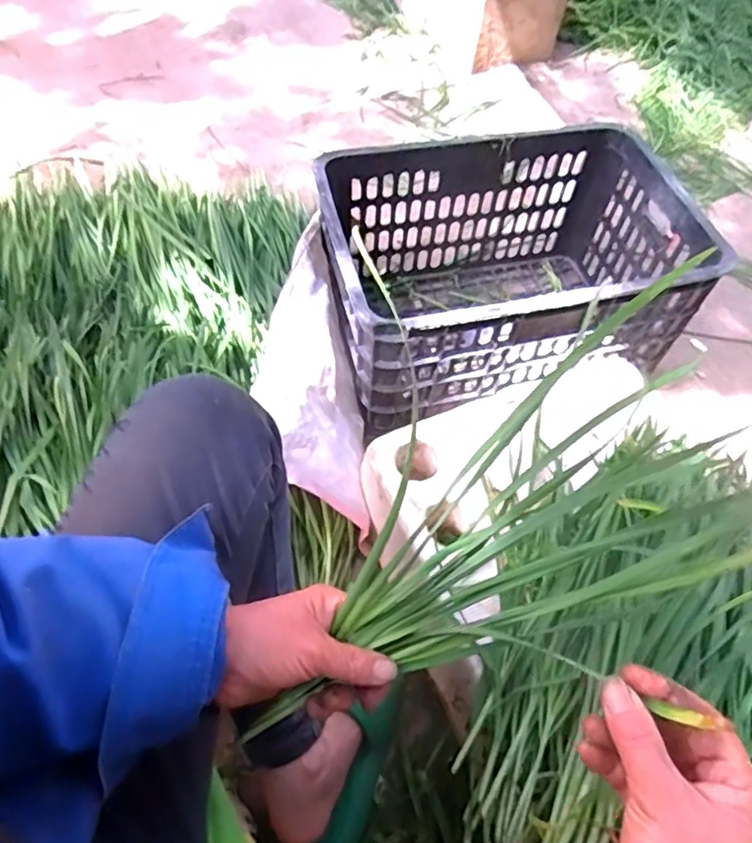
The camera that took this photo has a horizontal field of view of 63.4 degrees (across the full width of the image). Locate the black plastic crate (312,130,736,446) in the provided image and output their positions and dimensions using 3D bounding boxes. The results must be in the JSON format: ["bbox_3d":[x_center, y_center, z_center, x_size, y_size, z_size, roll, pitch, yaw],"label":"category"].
[{"bbox_3d":[0.178,-0.207,0.899,0.481,0.261,0.329,-10,59,-9],"label":"black plastic crate"}]

